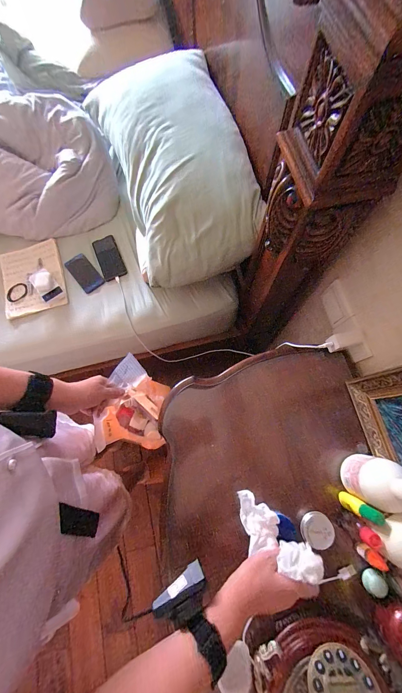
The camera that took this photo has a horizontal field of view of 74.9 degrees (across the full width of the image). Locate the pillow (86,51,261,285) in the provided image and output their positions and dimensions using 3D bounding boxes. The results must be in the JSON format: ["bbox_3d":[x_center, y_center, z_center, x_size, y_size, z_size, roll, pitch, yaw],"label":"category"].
[{"bbox_3d":[-0.080,-0.479,0.718,0.306,0.242,0.611,-16,74,-4],"label":"pillow"}]

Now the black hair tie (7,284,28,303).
[{"bbox_3d":[-0.576,-0.170,0.823,0.068,0.010,0.063,-1,72,3],"label":"black hair tie"}]

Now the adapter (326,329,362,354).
[{"bbox_3d":[0.281,-0.012,0.520,0.054,0.034,0.030,-18,75,-5],"label":"adapter"}]

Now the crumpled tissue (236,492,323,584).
[{"bbox_3d":[0.110,0.297,0.404,0.144,0.045,0.061,30,75,37],"label":"crumpled tissue"}]

